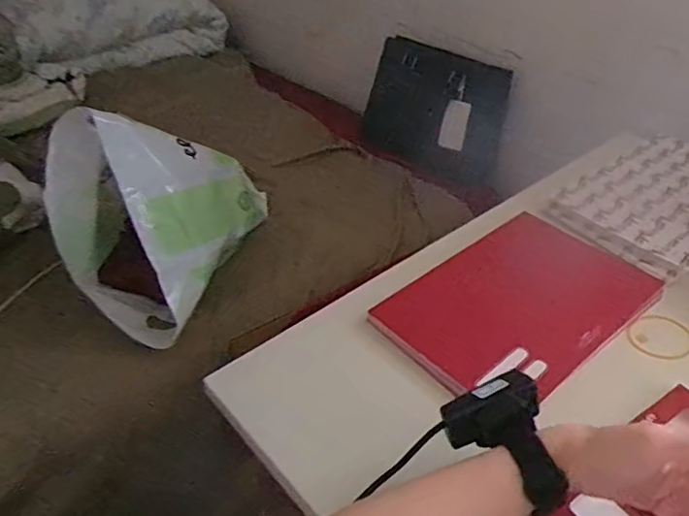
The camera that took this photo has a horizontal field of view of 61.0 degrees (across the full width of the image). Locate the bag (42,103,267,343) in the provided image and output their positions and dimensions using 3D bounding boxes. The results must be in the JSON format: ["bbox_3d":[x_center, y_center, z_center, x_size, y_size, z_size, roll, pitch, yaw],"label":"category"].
[{"bbox_3d":[-0.240,-0.062,0.781,0.271,0.240,0.253,-7,36,-11],"label":"bag"}]

